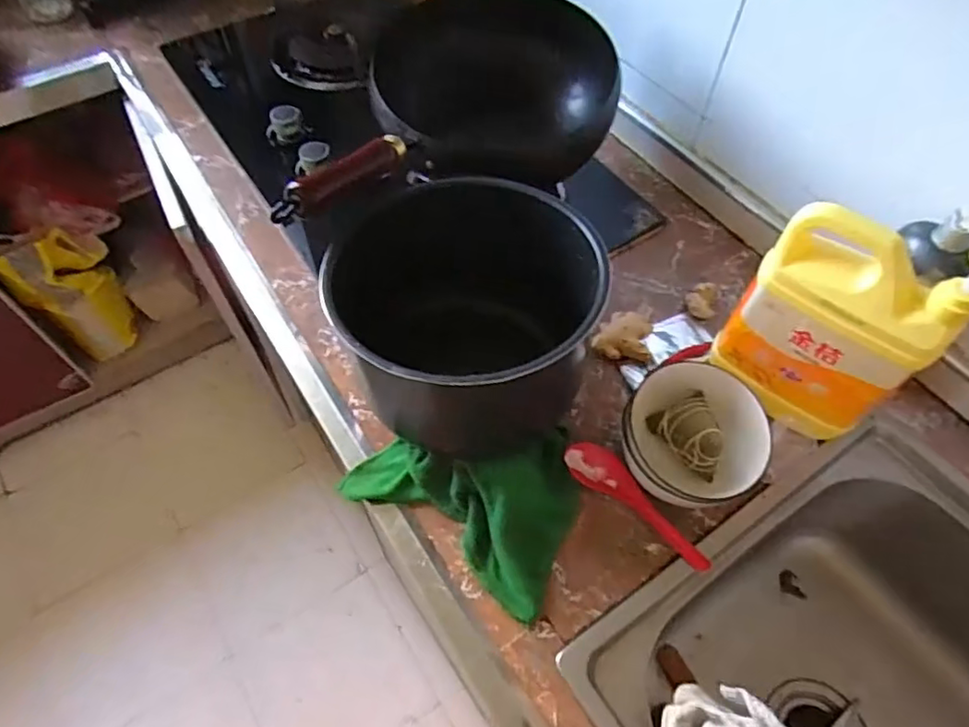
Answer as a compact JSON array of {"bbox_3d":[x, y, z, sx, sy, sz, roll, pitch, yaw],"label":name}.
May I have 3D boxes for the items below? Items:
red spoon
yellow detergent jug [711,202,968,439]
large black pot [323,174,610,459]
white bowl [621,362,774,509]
[{"bbox_3d":[0.144,0.124,0.555,0.152,0.026,0.039,34,63,20],"label":"red spoon"},{"bbox_3d":[0.312,-0.044,0.519,0.098,0.224,0.144,-35,64,-21],"label":"yellow detergent jug"},{"bbox_3d":[-0.016,-0.036,0.564,0.223,0.177,0.215,0,57,0],"label":"large black pot"},{"bbox_3d":[0.193,0.067,0.558,0.124,0.076,0.119,26,60,16],"label":"white bowl"}]

